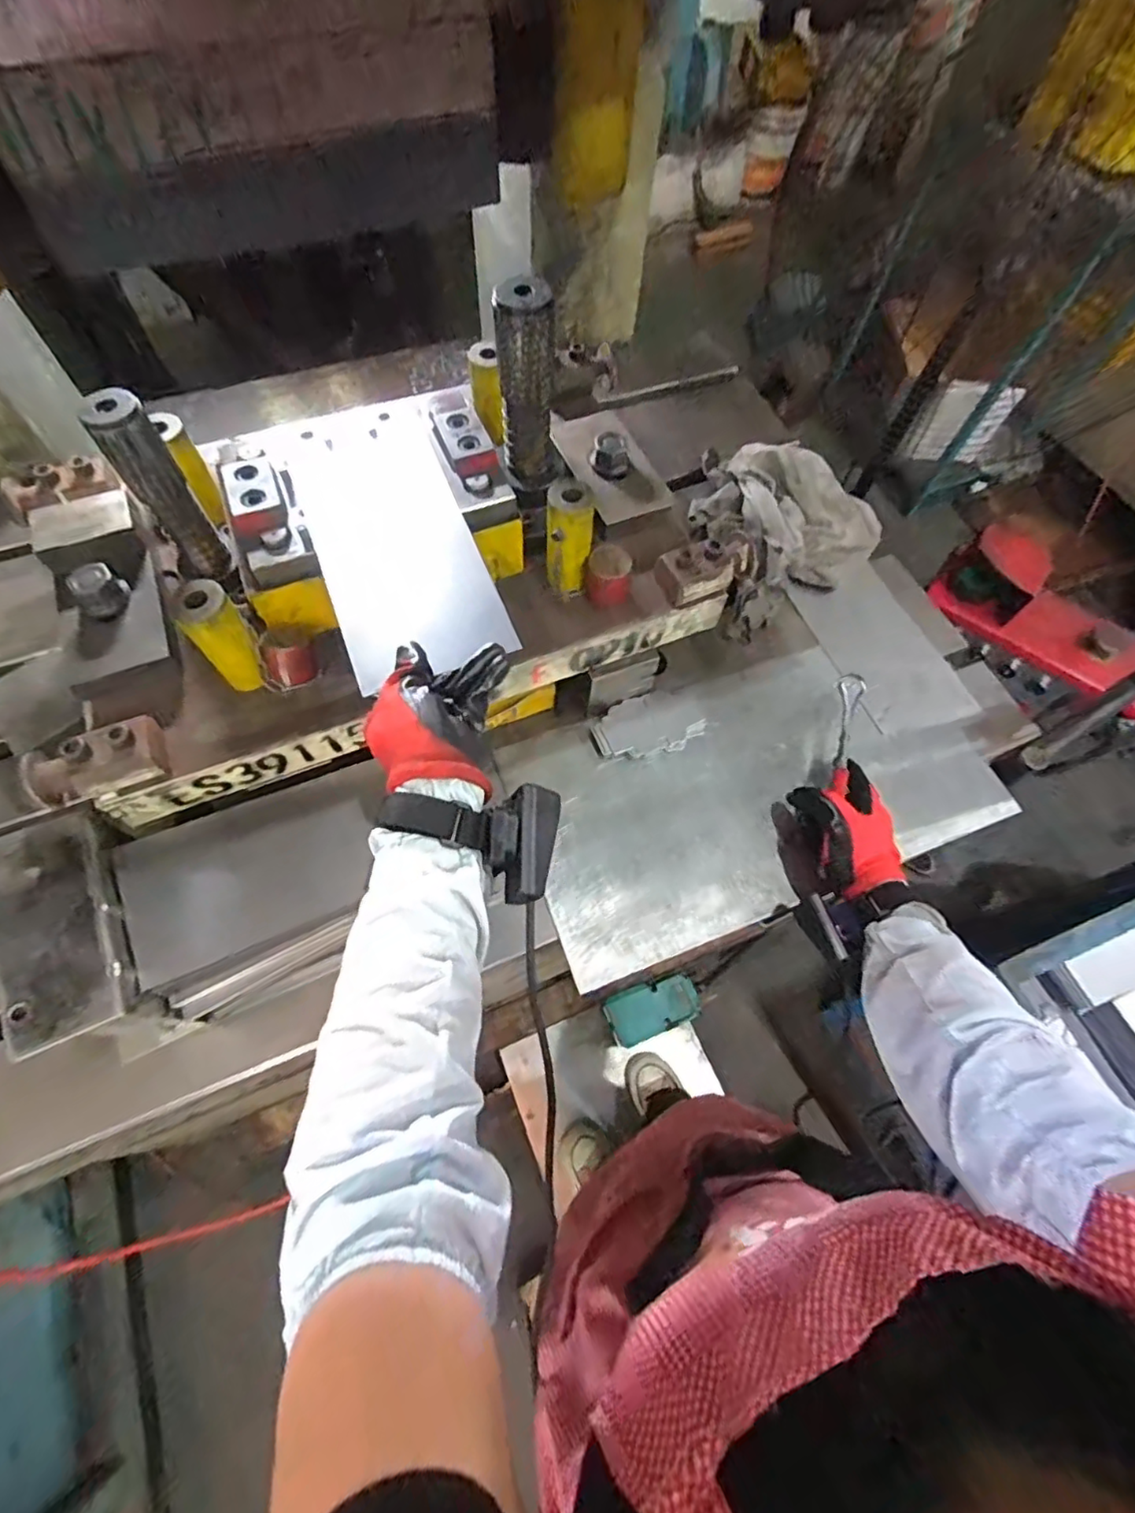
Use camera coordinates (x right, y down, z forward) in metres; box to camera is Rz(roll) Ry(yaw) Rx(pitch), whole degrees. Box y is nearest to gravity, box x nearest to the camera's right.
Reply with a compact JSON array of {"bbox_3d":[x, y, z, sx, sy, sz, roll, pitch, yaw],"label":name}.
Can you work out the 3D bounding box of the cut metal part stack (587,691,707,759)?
[{"bbox_3d":[0.088,-0.033,0.659,0.128,0.023,0.066,-20,66,-11],"label":"cut metal part stack"}]

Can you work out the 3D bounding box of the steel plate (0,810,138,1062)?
[{"bbox_3d":[-0.370,0.122,0.441,0.072,0.025,0.166,-24,67,-13],"label":"steel plate"}]

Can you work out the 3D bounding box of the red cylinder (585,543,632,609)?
[{"bbox_3d":[0.039,-0.166,0.563,0.040,0.047,0.032,7,64,2],"label":"red cylinder"}]

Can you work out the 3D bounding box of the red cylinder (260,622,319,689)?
[{"bbox_3d":[-0.229,-0.083,0.506,0.037,0.037,0.033,-25,67,-13],"label":"red cylinder"}]

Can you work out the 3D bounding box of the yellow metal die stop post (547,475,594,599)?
[{"bbox_3d":[0.002,-0.193,0.546,0.040,0.098,0.042,3,64,-1],"label":"yellow metal die stop post"}]

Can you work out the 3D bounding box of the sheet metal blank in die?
[{"bbox_3d":[-0.139,-0.171,0.494,0.121,0.008,0.249,-20,68,-10],"label":"sheet metal blank in die"}]

